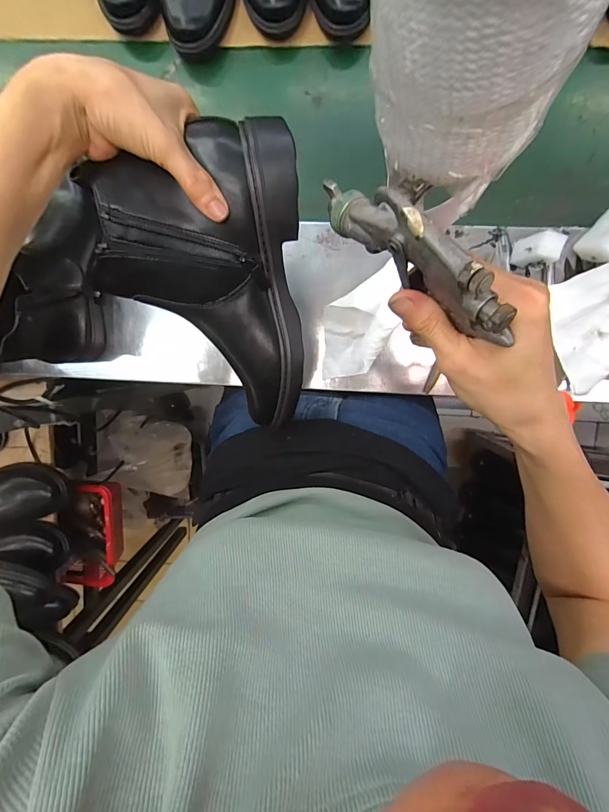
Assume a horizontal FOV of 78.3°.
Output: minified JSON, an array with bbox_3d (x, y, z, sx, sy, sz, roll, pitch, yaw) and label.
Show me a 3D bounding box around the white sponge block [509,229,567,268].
[{"bbox_3d":[0.295,-0.198,0.477,0.045,0.041,0.037,1,98,3],"label":"white sponge block"}]

